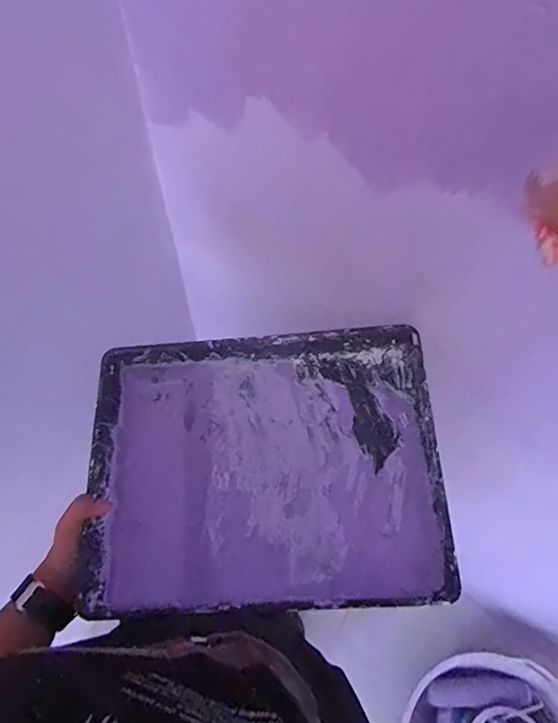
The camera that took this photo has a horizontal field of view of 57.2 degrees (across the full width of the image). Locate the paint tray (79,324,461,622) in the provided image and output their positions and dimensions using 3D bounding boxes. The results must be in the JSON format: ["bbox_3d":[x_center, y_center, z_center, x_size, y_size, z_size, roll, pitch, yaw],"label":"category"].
[{"bbox_3d":[-0.019,0.105,0.541,0.340,0.101,0.268,0,61,-4],"label":"paint tray"}]

